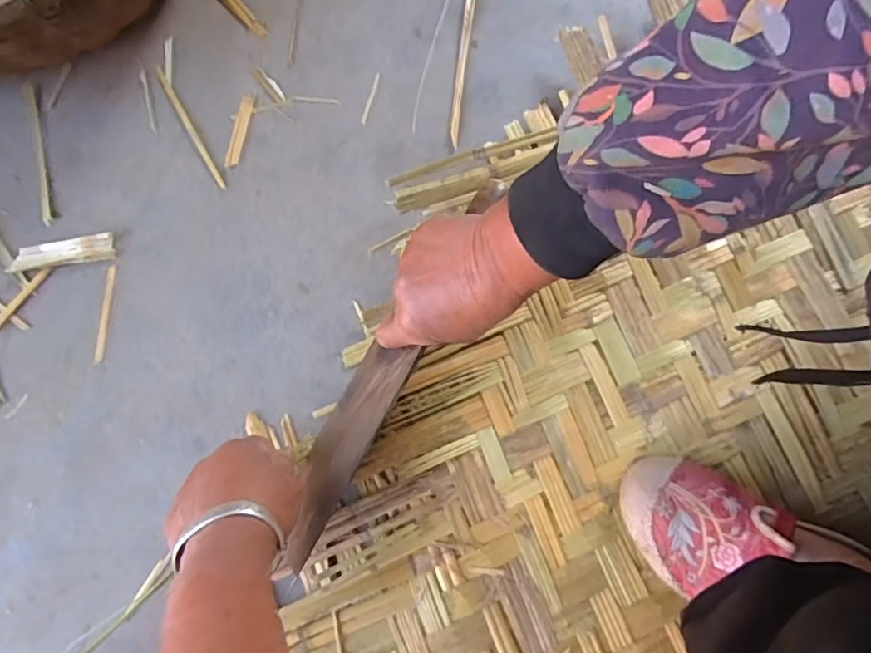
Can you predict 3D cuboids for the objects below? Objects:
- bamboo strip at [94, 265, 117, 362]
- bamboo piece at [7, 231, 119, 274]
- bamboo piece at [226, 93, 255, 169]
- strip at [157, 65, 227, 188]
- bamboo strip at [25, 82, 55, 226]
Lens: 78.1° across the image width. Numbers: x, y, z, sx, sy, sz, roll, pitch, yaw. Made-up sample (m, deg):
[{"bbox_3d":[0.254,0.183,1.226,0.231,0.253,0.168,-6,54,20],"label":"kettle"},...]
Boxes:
[{"bbox_3d":[-0.293,-0.012,0.476,0.007,0.004,0.086,2,78,-1],"label":"bamboo strip"},{"bbox_3d":[-0.335,-0.067,0.482,0.088,0.005,0.025,-9,79,-3],"label":"bamboo piece"},{"bbox_3d":[-0.186,-0.188,0.511,0.013,0.004,0.077,9,78,1],"label":"bamboo piece"},{"bbox_3d":[-0.238,-0.193,0.516,0.009,0.004,0.141,-30,81,-7],"label":"strip"},{"bbox_3d":[-0.379,-0.167,0.513,0.010,0.005,0.148,-13,79,-4],"label":"bamboo strip"}]

